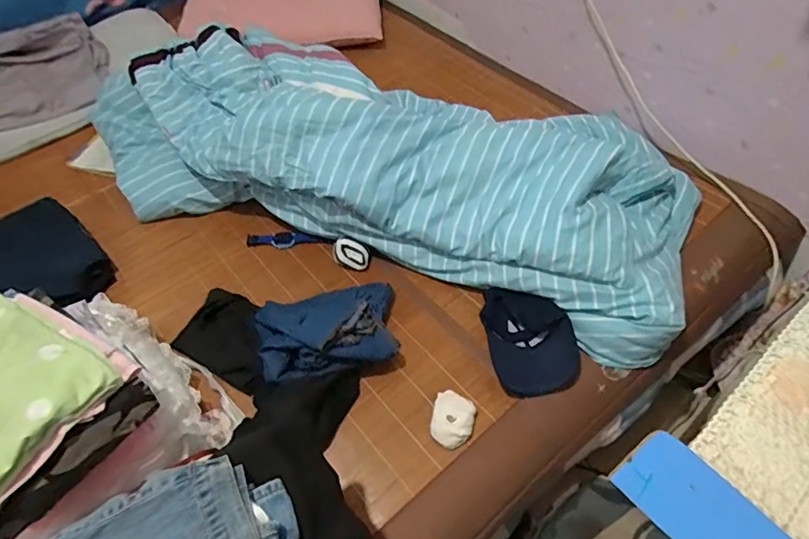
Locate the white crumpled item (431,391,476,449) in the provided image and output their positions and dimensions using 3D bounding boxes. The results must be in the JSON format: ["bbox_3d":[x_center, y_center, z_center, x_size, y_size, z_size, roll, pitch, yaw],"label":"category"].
[{"bbox_3d":[0.087,0.268,0.895,0.078,0.036,0.100,10,56,11],"label":"white crumpled item"}]

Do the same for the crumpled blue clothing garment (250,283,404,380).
[{"bbox_3d":[-0.151,0.110,0.974,0.275,0.122,0.211,-13,54,-6],"label":"crumpled blue clothing garment"}]

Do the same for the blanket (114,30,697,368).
[{"bbox_3d":[-0.104,-0.294,1.167,1.477,0.263,0.585,16,57,15],"label":"blanket"}]

